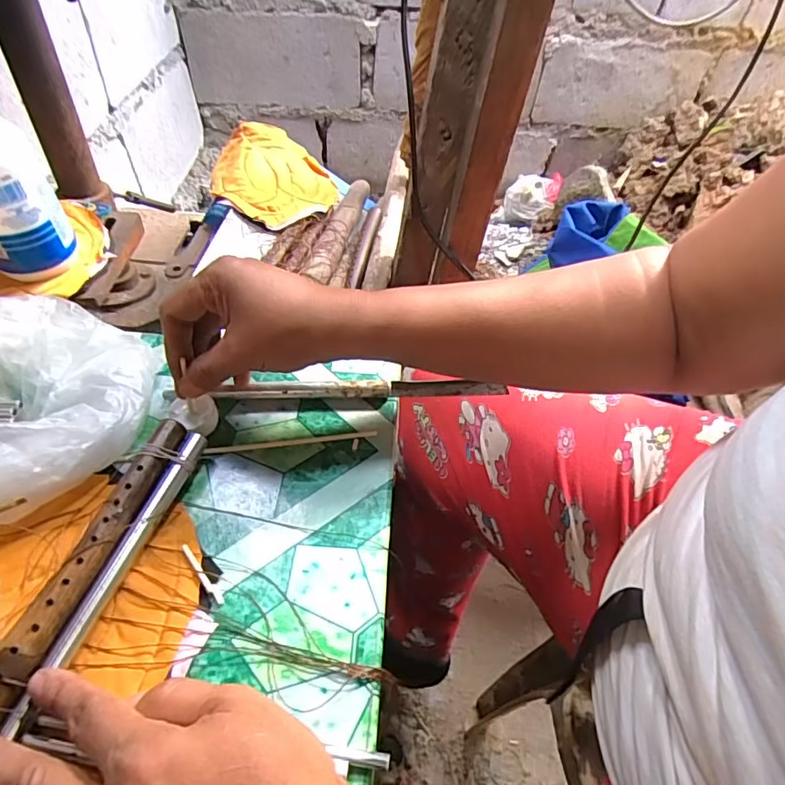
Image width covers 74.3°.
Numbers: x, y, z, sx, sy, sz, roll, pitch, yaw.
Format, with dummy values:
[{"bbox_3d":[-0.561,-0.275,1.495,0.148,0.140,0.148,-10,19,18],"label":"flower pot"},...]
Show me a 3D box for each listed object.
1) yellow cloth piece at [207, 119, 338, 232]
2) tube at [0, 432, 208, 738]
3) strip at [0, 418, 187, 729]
[{"bbox_3d":[-0.153,-0.274,0.681,0.158,0.079,0.177,-7,49,-9],"label":"yellow cloth piece"},{"bbox_3d":[-0.155,0.116,0.258,0.012,0.013,0.232,12,52,12],"label":"tube"},{"bbox_3d":[-0.166,0.104,0.256,0.017,0.005,0.224,29,51,-12],"label":"strip"}]

